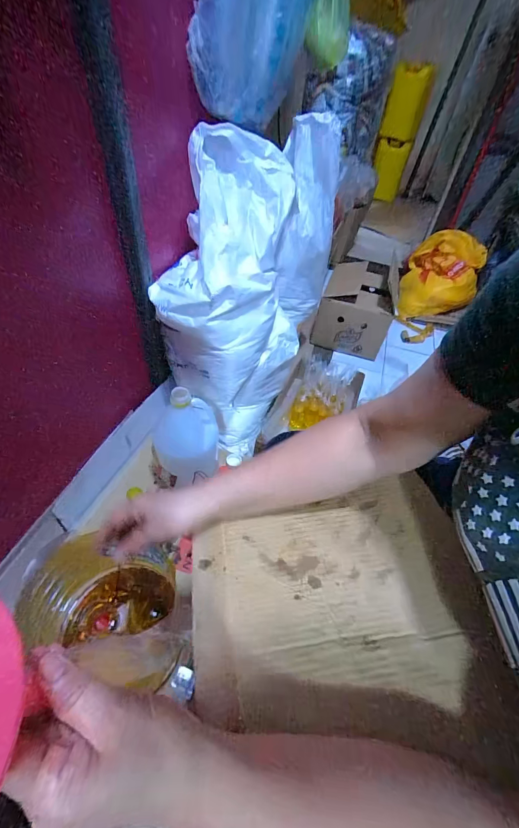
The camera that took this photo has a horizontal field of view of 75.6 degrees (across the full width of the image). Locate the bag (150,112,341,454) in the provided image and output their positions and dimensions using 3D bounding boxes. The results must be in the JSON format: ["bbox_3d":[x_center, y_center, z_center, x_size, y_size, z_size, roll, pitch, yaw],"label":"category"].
[{"bbox_3d":[-0.033,-0.317,0.880,0.304,0.642,0.483,17,48,9],"label":"bag"}]

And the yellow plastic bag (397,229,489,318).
[{"bbox_3d":[0.791,-0.596,1.469,0.286,0.312,0.238,23,49,14],"label":"yellow plastic bag"}]

